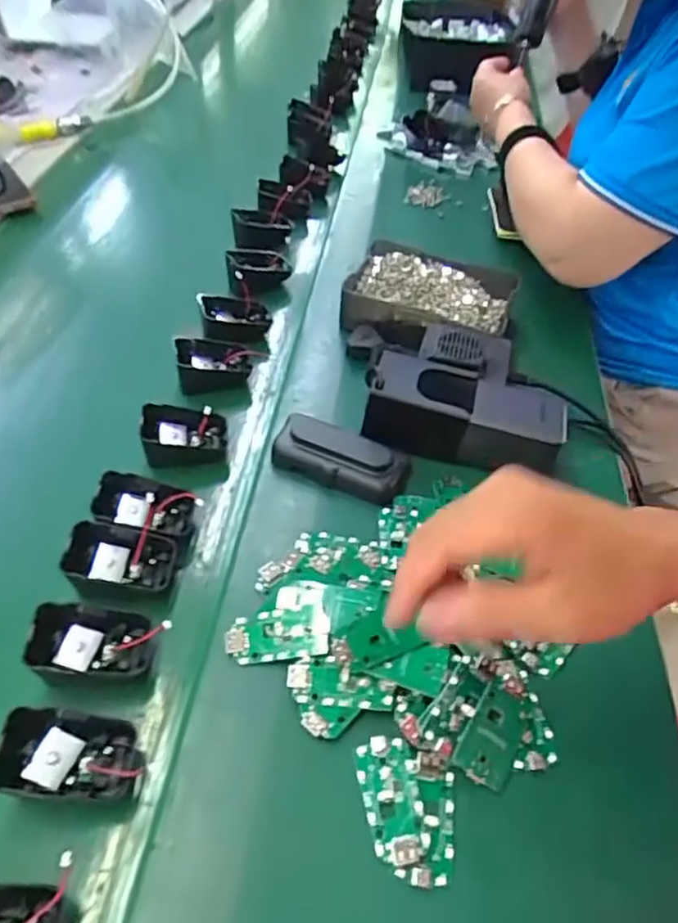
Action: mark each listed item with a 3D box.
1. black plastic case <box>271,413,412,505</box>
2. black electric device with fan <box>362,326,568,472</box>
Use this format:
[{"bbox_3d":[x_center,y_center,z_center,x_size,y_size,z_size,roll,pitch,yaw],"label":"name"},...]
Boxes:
[{"bbox_3d":[0.003,-0.005,0.509,0.103,0.029,0.050,18,51,15],"label":"black plastic case"},{"bbox_3d":[0.109,-0.062,0.547,0.157,0.058,0.132,11,49,8],"label":"black electric device with fan"}]

